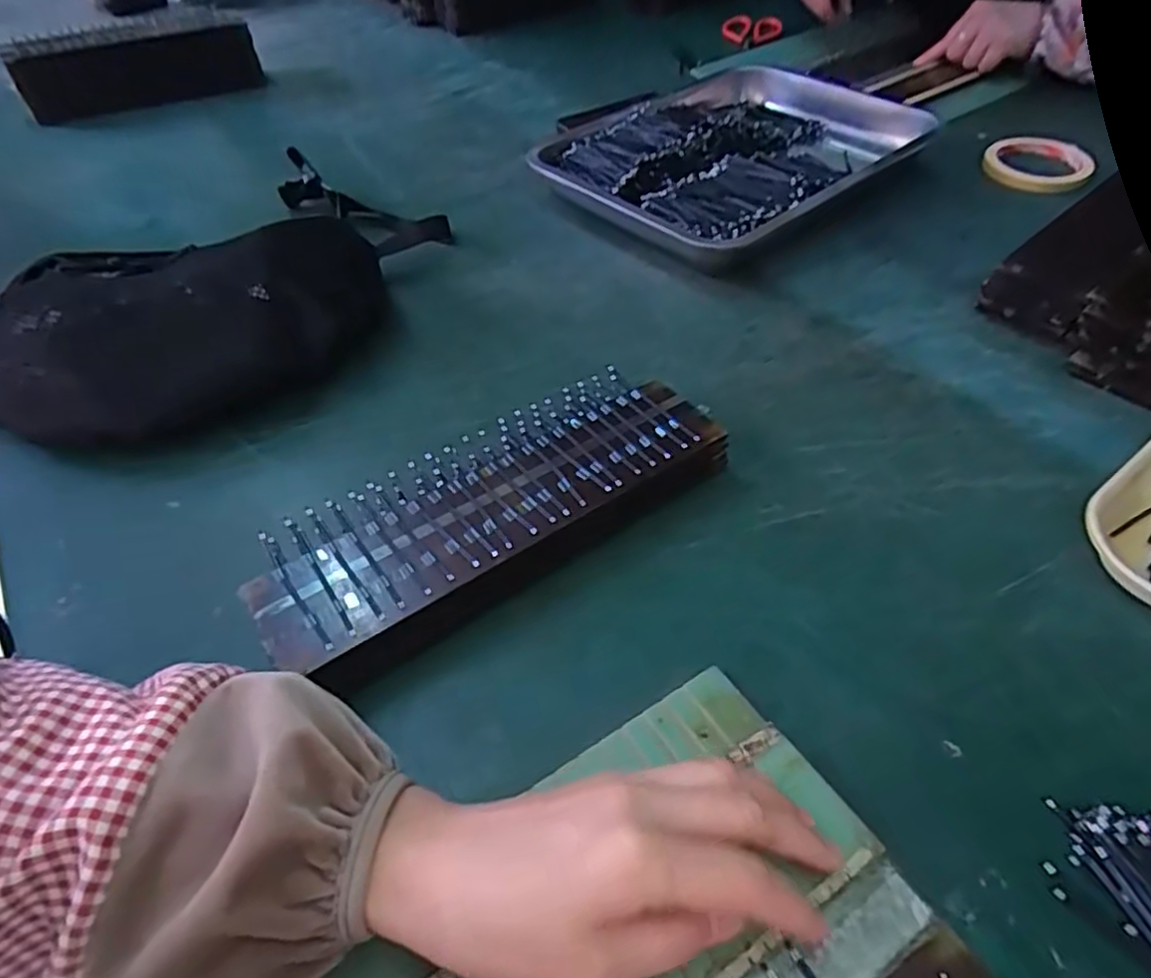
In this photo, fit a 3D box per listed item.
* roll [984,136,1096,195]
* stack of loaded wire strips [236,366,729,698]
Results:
[{"bbox_3d":[0.450,-0.316,0.681,0.092,0.015,0.101,-1,48,2],"label":"roll"},{"bbox_3d":[-0.043,0.011,0.391,0.268,0.037,0.099,-30,53,-23],"label":"stack of loaded wire strips"}]

